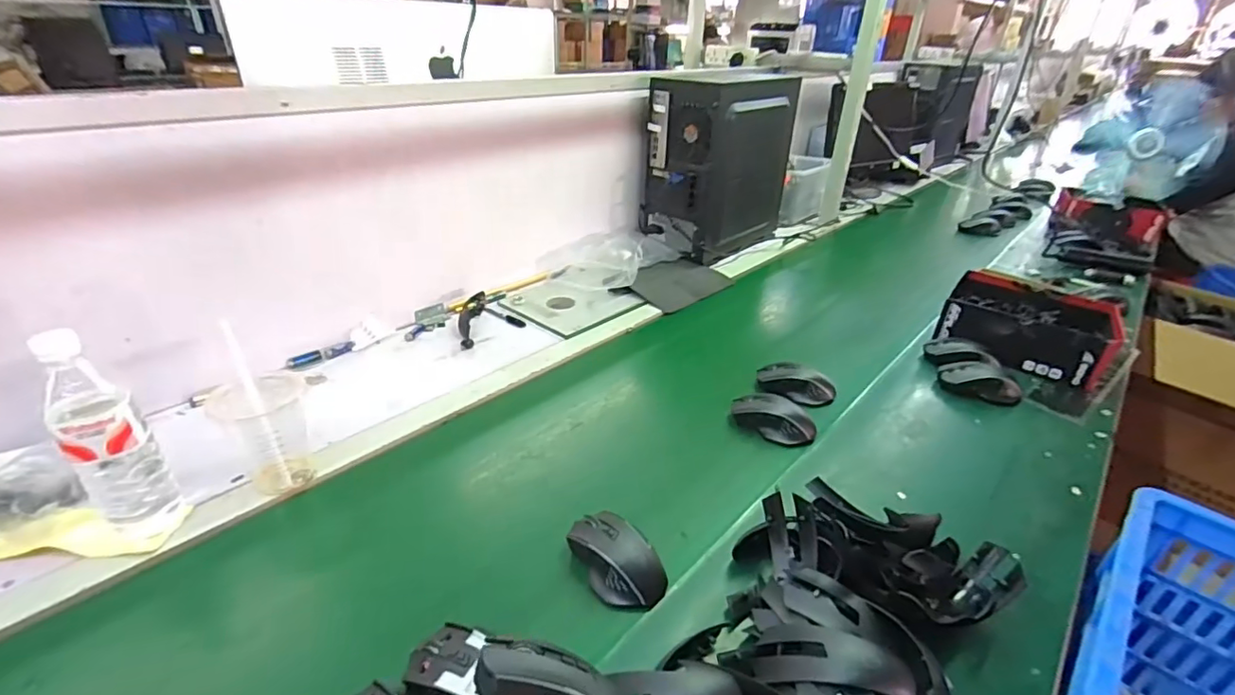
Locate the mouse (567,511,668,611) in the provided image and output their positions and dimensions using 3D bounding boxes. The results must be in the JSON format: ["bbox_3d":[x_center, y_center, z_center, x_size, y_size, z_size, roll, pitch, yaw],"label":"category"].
[{"bbox_3d":[-0.002,0.218,0.571,0.065,0.047,0.117,-23,40,-36],"label":"mouse"}]

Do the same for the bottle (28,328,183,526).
[{"bbox_3d":[-0.505,0.088,0.547,0.063,0.211,0.056,-21,38,-34],"label":"bottle"}]

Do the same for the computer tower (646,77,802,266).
[{"bbox_3d":[0.245,-0.435,1.349,0.231,0.386,0.341,23,36,29],"label":"computer tower"}]

